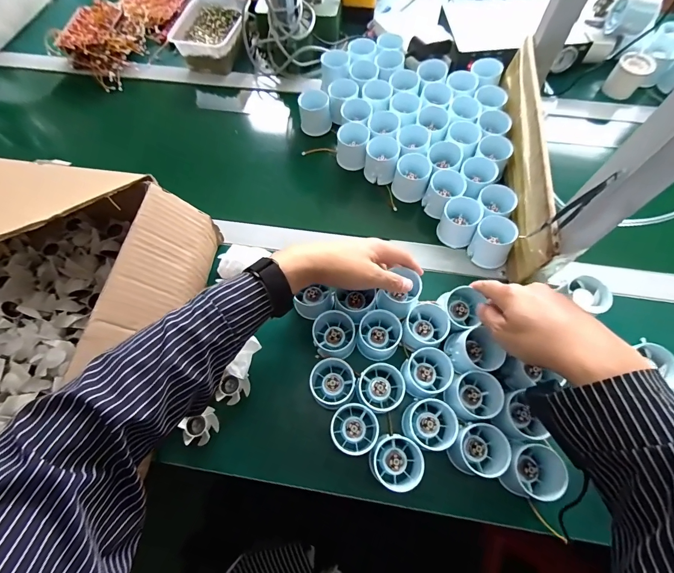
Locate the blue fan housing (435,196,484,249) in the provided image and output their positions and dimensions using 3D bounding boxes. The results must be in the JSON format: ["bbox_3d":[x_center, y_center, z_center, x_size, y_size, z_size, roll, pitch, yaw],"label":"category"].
[{"bbox_3d":[0.177,-0.094,0.498,0.052,0.046,0.059,20,69,10],"label":"blue fan housing"}]

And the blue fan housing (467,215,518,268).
[{"bbox_3d":[0.217,-0.062,0.475,0.053,0.048,0.052,25,70,11],"label":"blue fan housing"}]

